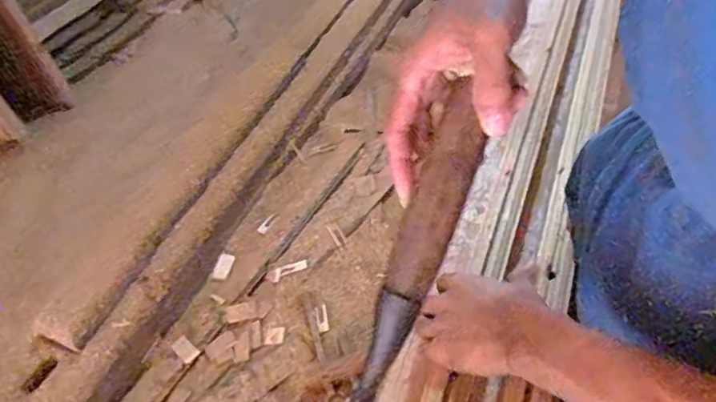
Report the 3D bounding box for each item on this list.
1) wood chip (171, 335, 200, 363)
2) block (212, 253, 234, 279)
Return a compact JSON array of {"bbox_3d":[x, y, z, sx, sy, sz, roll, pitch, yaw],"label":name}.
[{"bbox_3d":[-0.404,0.346,1.315,0.067,0.006,0.040,35,59,26],"label":"wood chip"},{"bbox_3d":[-0.352,0.170,1.474,0.038,0.009,0.074,8,51,7],"label":"block"}]

